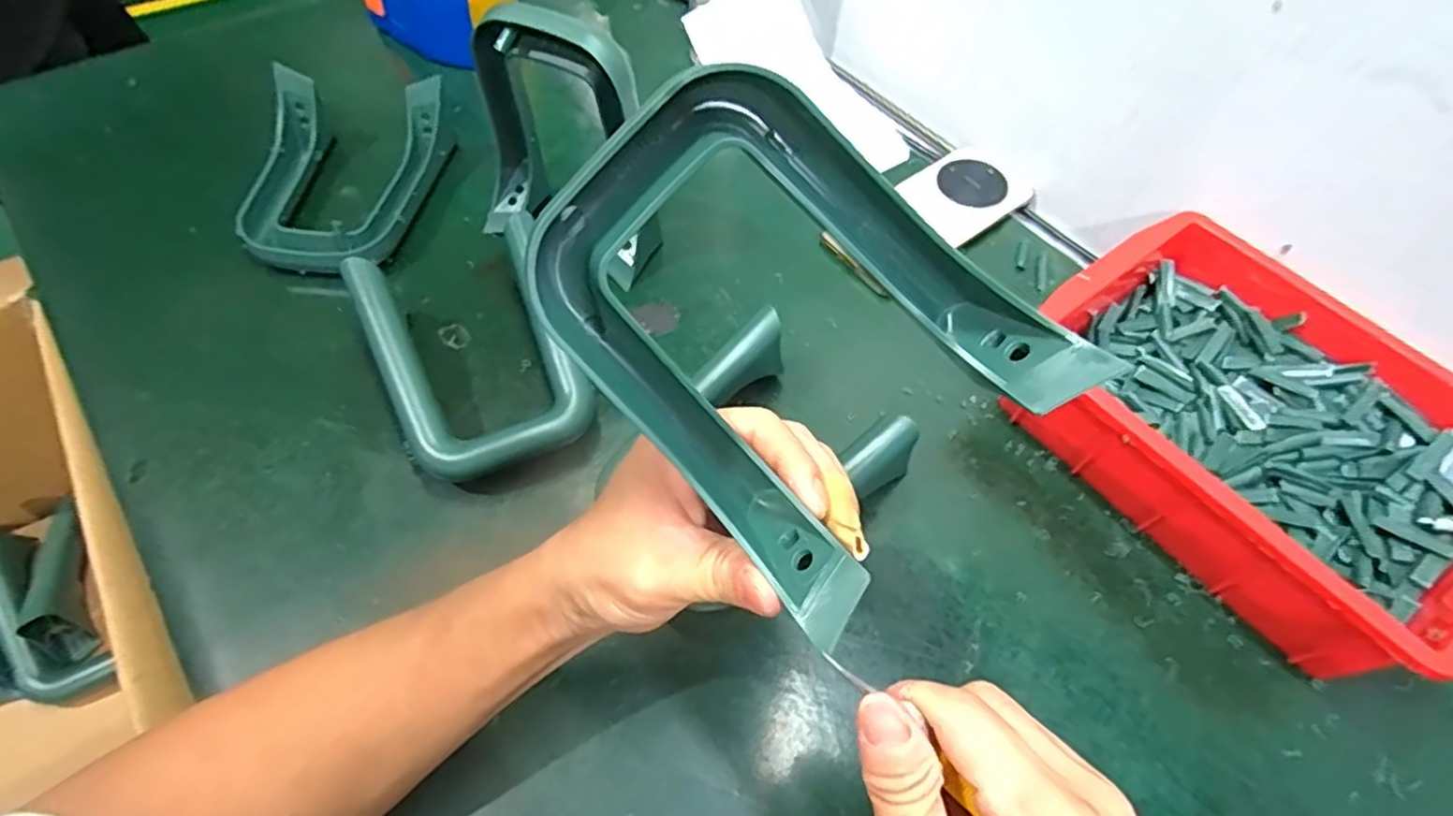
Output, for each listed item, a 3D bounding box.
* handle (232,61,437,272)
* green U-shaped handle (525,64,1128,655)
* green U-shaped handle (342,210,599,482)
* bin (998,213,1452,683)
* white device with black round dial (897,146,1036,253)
[{"bbox_3d":[-0.288,-0.174,0.510,0.127,0.056,0.160,1,59,-1],"label":"handle"},{"bbox_3d":[0.017,-0.028,0.220,0.155,0.066,0.128,43,95,-14],"label":"green U-shaped handle"},{"bbox_3d":[-0.154,-0.036,0.417,0.112,0.059,0.153,-21,61,-13],"label":"green U-shaped handle"},{"bbox_3d":[0.313,0.008,0.401,0.188,0.073,0.243,-34,65,-20],"label":"bin"},{"bbox_3d":[0.189,-0.172,0.536,0.104,0.014,0.073,-32,64,-19],"label":"white device with black round dial"}]

